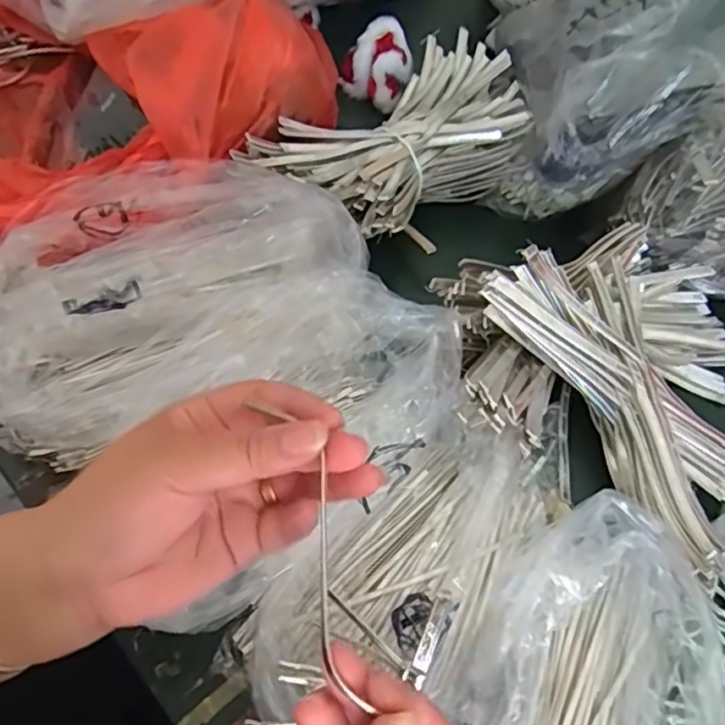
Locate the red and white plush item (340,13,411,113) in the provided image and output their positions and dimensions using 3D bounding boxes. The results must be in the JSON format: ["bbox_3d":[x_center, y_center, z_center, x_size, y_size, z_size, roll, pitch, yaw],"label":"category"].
[{"bbox_3d":[0.015,-0.306,0.623,0.073,0.052,0.072,26,61,10],"label":"red and white plush item"}]

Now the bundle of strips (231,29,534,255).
[{"bbox_3d":[0.041,-0.186,0.541,0.152,0.060,0.254,41,65,18],"label":"bundle of strips"}]

